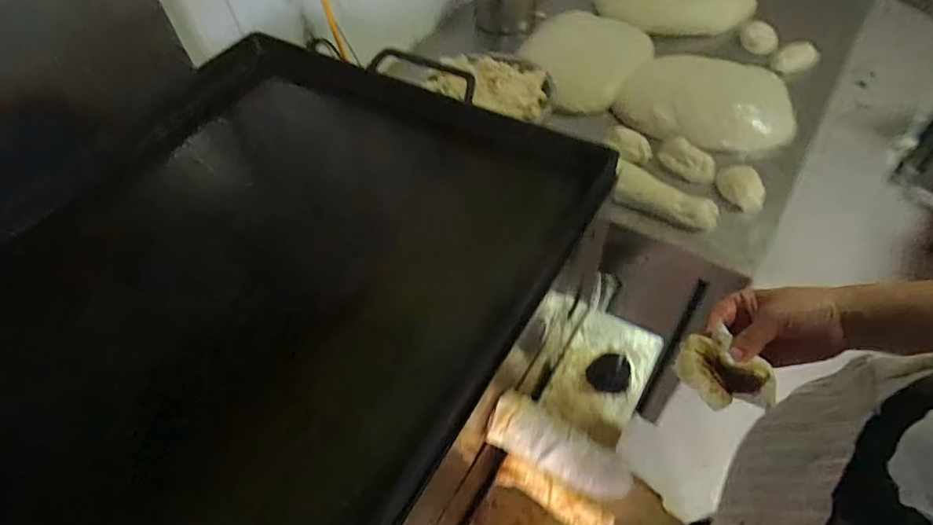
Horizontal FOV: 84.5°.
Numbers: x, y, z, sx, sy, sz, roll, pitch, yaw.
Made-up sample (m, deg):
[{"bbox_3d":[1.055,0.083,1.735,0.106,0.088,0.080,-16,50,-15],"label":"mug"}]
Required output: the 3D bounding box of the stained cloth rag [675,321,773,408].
[{"bbox_3d":[0.223,0.097,0.442,0.080,0.038,0.054,34,63,26],"label":"stained cloth rag"}]

